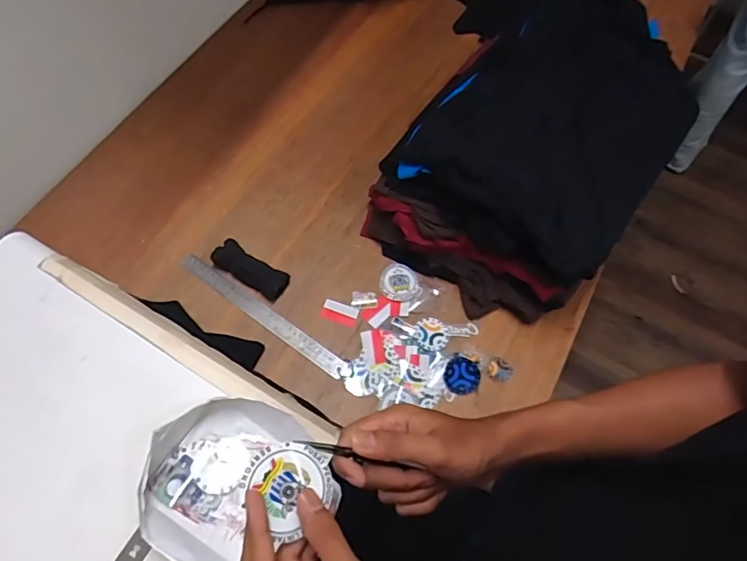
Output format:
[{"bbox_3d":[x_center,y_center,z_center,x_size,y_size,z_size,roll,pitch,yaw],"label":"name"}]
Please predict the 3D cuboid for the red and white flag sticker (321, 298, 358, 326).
[{"bbox_3d":[-0.054,0.051,0.804,0.057,0.004,0.030,19,80,11],"label":"red and white flag sticker"}]

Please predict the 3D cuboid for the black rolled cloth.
[{"bbox_3d":[-0.196,-0.018,0.809,0.124,0.031,0.047,29,66,11],"label":"black rolled cloth"}]

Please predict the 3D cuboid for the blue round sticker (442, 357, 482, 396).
[{"bbox_3d":[0.133,0.144,0.759,0.055,0.006,0.053,20,85,3],"label":"blue round sticker"}]

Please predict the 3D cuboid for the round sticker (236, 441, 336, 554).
[{"bbox_3d":[-0.057,0.140,0.348,0.058,0.004,0.058,6,75,-24],"label":"round sticker"}]

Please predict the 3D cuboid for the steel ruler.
[{"bbox_3d":[-0.178,0.050,0.795,0.316,0.009,0.027,33,67,13],"label":"steel ruler"}]

